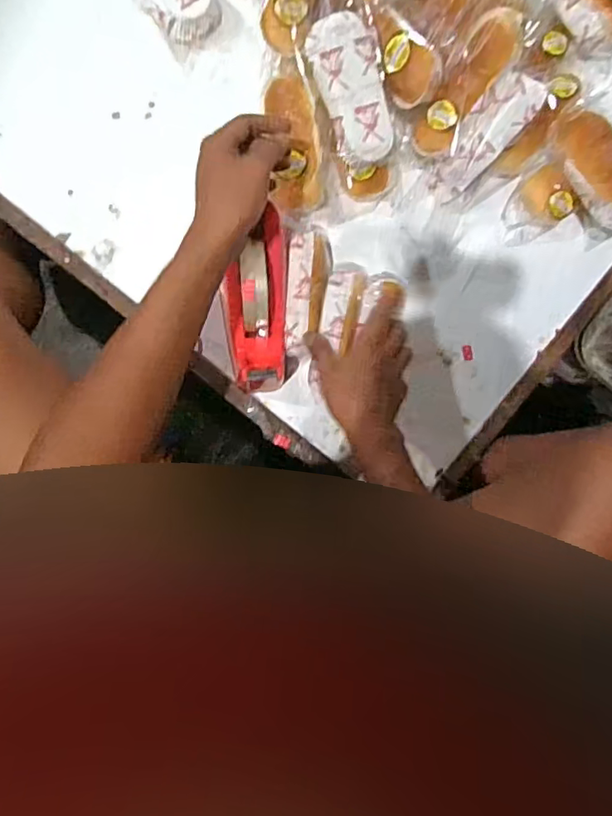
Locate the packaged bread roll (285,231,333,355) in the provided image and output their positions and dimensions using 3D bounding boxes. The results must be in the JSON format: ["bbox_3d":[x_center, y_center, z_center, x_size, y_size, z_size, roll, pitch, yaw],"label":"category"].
[{"bbox_3d":[-0.001,-0.127,0.617,0.050,0.052,0.138,5,92,-6],"label":"packaged bread roll"}]

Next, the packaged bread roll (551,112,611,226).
[{"bbox_3d":[0.323,-0.267,0.598,0.063,0.039,0.146,-22,75,-7],"label":"packaged bread roll"}]

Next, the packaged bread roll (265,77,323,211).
[{"bbox_3d":[-0.016,-0.289,0.601,0.058,0.046,0.137,-9,103,-8],"label":"packaged bread roll"}]

